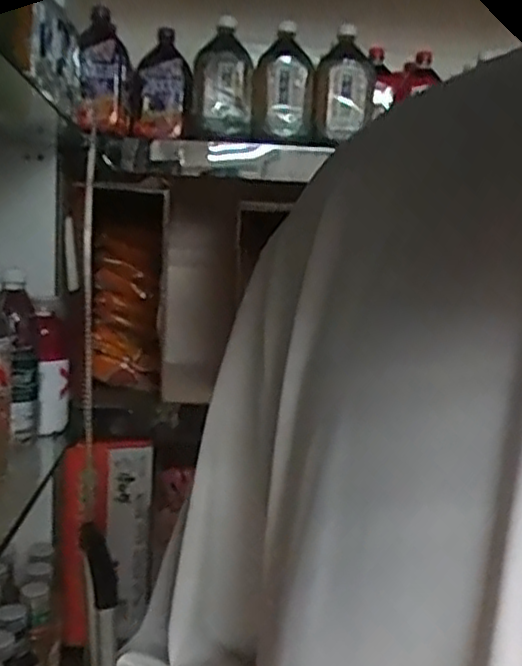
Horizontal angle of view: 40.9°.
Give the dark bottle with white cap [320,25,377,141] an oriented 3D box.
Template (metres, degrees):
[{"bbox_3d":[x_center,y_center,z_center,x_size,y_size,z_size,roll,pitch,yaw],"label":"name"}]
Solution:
[{"bbox_3d":[0.140,-0.410,1.136,0.082,0.179,0.062,2,6,3],"label":"dark bottle with white cap"}]

